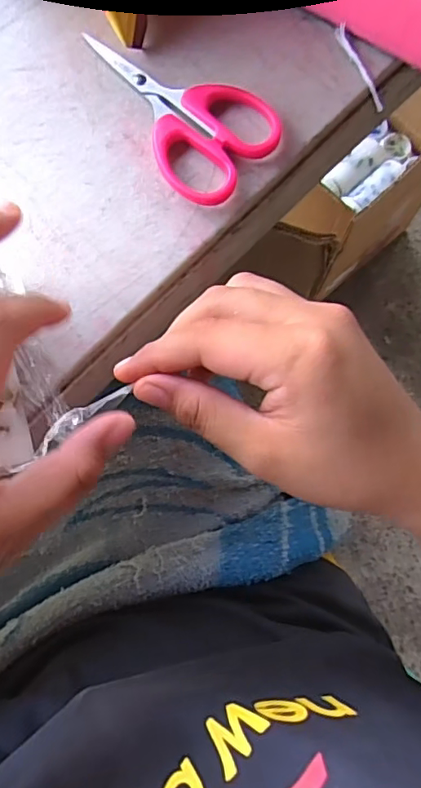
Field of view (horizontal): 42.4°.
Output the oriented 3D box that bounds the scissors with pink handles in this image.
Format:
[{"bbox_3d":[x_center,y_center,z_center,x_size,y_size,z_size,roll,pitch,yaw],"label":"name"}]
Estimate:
[{"bbox_3d":[-0.020,-0.145,0.272,0.106,0.011,0.056,43,83,7],"label":"scissors with pink handles"}]

